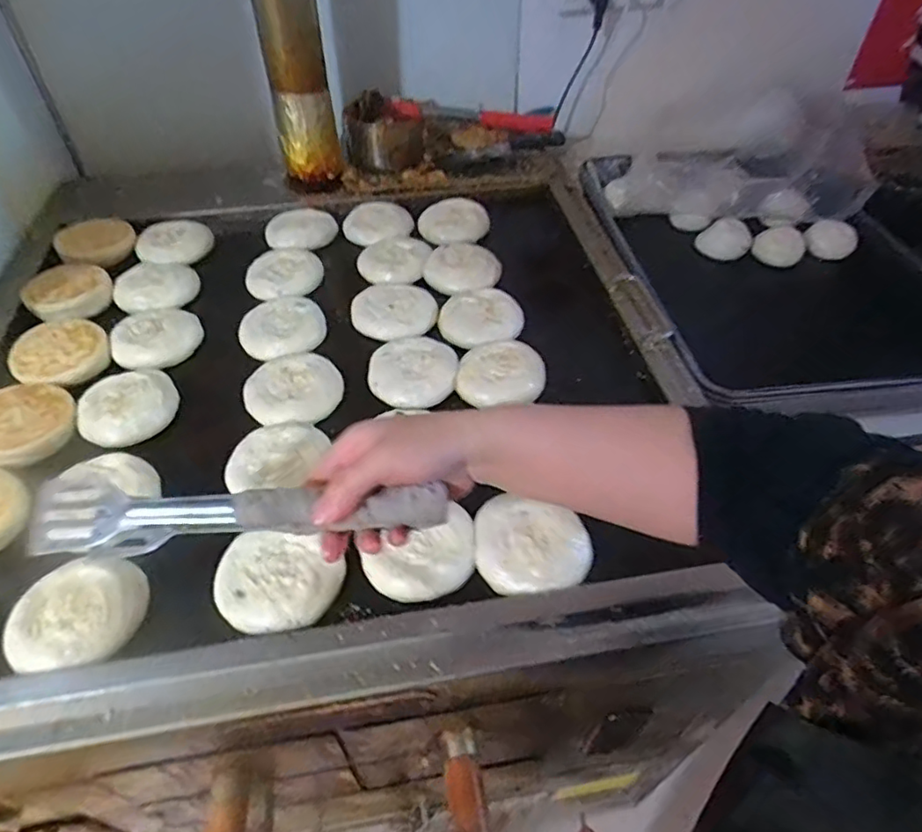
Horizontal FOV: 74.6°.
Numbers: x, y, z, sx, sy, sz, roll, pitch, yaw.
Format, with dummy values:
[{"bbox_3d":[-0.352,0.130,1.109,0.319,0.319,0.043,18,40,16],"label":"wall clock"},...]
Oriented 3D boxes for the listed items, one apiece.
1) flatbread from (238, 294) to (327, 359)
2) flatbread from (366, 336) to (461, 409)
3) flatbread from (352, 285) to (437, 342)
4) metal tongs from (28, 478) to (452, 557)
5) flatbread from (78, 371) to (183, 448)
[{"bbox_3d":[-0.216,-0.110,0.734,0.099,0.033,0.099,-18,50,-15],"label":"flatbread"},{"bbox_3d":[-0.054,-0.052,0.682,0.098,0.024,0.093,-2,48,-2],"label":"flatbread"},{"bbox_3d":[-0.086,-0.134,0.754,0.107,0.021,0.101,0,48,0],"label":"flatbread"},{"bbox_3d":[-0.138,0.073,0.391,0.257,0.069,0.034,-3,48,3],"label":"metal tongs"},{"bbox_3d":[-0.354,-0.013,0.642,0.090,0.025,0.097,0,48,0],"label":"flatbread"}]

